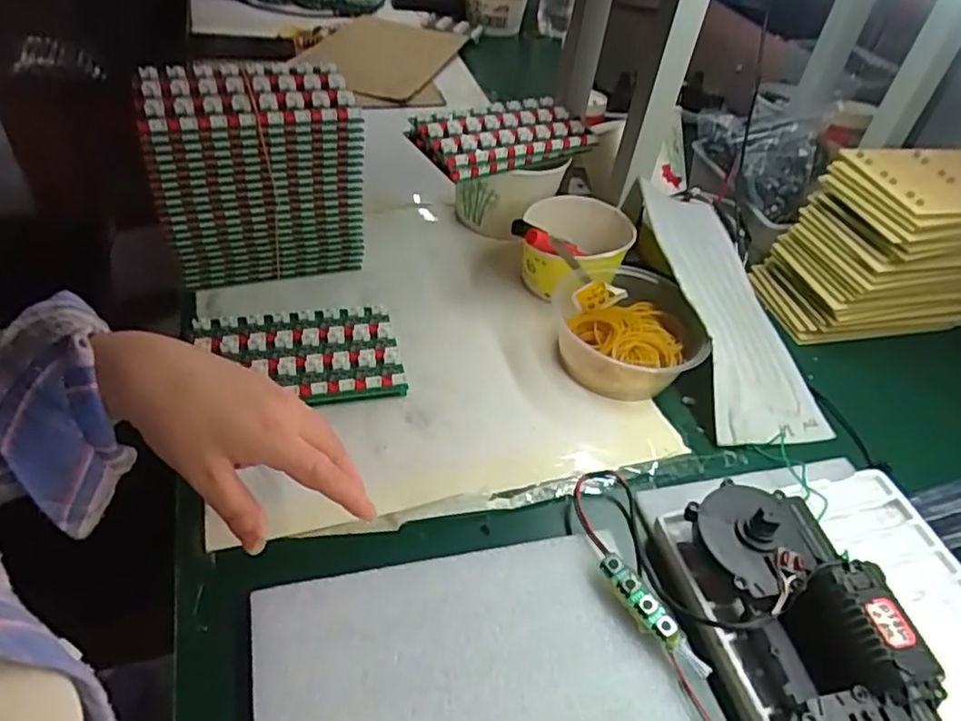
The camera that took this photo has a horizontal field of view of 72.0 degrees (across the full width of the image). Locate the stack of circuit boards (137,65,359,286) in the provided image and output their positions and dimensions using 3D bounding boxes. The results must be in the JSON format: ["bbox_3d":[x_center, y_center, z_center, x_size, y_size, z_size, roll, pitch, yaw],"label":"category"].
[{"bbox_3d":[-0.204,-0.163,0.610,0.171,0.170,0.095,-12,45,-20],"label":"stack of circuit boards"}]

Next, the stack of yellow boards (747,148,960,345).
[{"bbox_3d":[0.431,-0.112,0.669,0.221,0.162,0.125,-3,45,-12],"label":"stack of yellow boards"}]

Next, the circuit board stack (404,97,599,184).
[{"bbox_3d":[0.029,-0.235,0.693,0.191,0.029,0.107,-16,49,-24],"label":"circuit board stack"}]

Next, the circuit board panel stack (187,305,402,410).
[{"bbox_3d":[-0.154,-0.002,0.562,0.167,0.027,0.101,-4,45,-13],"label":"circuit board panel stack"}]

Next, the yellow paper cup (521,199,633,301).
[{"bbox_3d":[0.096,-0.102,0.668,0.105,0.076,0.106,4,44,-4],"label":"yellow paper cup"}]

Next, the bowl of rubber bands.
[{"bbox_3d":[0.135,-0.024,0.604,0.124,0.056,0.133,4,44,-4],"label":"bowl of rubber bands"}]

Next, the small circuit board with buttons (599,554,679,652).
[{"bbox_3d":[0.103,0.156,0.429,0.019,0.005,0.067,-38,59,0],"label":"small circuit board with buttons"}]

